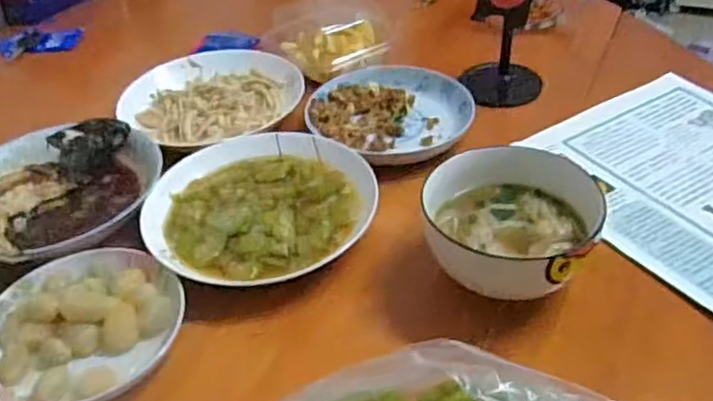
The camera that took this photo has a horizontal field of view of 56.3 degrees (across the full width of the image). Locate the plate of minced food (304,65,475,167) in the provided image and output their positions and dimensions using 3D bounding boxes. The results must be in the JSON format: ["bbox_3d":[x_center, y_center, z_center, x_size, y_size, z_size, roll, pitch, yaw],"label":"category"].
[{"bbox_3d":[0.033,-0.097,0.717,0.172,0.028,0.150,23,47,30],"label":"plate of minced food"}]

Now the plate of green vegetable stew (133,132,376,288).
[{"bbox_3d":[-0.085,0.006,0.607,0.198,0.035,0.184,-3,39,2],"label":"plate of green vegetable stew"}]

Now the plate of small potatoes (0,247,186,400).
[{"bbox_3d":[-0.214,0.095,0.510,0.145,0.041,0.145,-3,39,2],"label":"plate of small potatoes"}]

